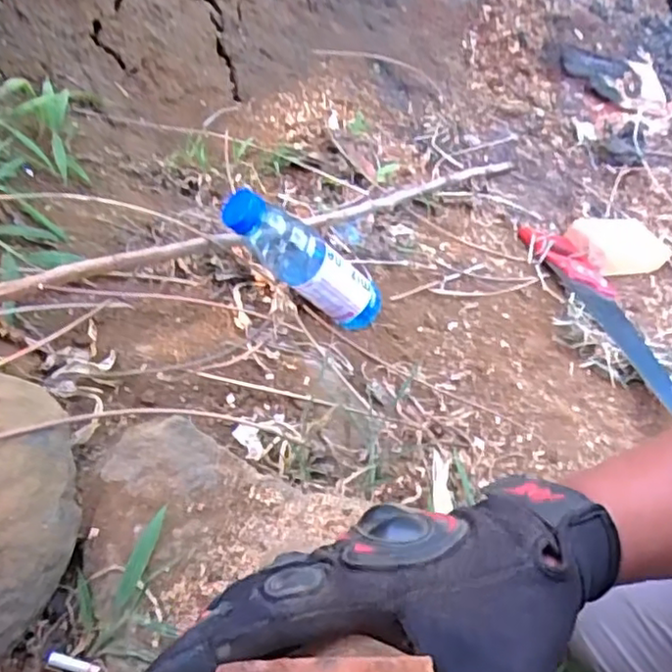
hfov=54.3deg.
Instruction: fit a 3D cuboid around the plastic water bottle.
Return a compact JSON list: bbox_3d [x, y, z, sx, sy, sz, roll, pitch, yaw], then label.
[{"bbox_3d":[-0.037,-0.080,0.707,0.080,0.223,0.058,-21,45,36],"label":"plastic water bottle"}]

